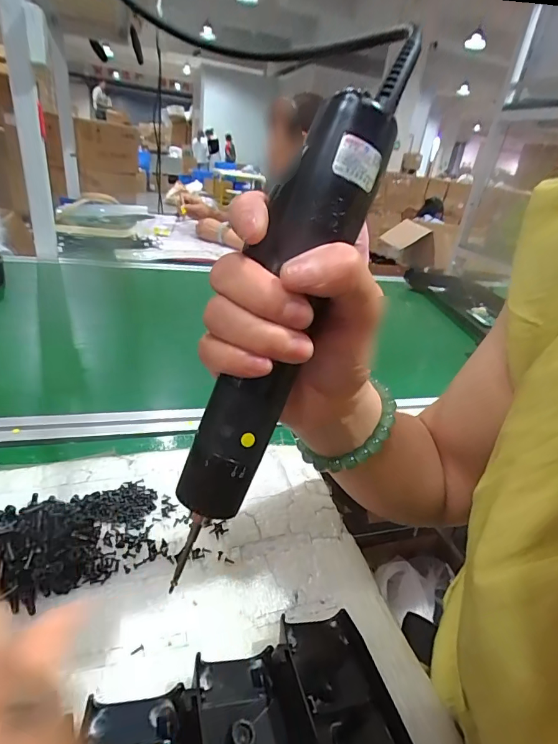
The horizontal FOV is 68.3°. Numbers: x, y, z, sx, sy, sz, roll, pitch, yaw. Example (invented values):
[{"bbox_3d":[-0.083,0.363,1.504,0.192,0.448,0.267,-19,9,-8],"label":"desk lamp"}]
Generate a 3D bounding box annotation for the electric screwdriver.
[{"bbox_3d":[0.005,-0.031,0.185,0.033,0.250,0.036,22,6,35],"label":"electric screwdriver"}]

